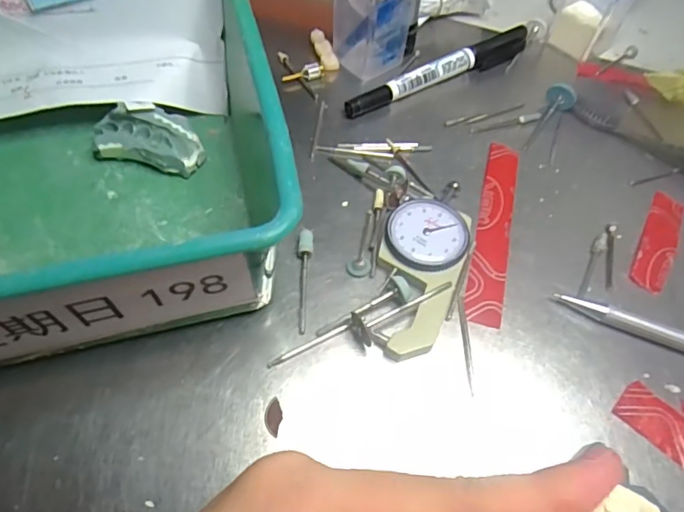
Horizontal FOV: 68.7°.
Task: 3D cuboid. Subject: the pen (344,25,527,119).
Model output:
[{"bbox_3d":[0.062,-0.110,0.301,0.137,0.014,0.015,-30,63,-22],"label":"pen"}]

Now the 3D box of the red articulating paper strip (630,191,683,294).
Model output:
[{"bbox_3d":[0.157,-0.009,0.246,0.016,0.004,0.067,29,59,15],"label":"red articulating paper strip"}]

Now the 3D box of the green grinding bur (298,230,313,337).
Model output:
[{"bbox_3d":[-0.017,0.010,0.217,0.006,0.006,0.049,4,56,-1],"label":"green grinding bur"}]

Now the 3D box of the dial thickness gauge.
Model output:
[{"bbox_3d":[0.034,0.008,0.219,0.037,0.012,0.077,14,56,5],"label":"dial thickness gauge"}]

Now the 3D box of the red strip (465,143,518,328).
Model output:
[{"bbox_3d":[0.075,-0.016,0.244,0.017,0.004,0.111,15,56,6],"label":"red strip"}]

